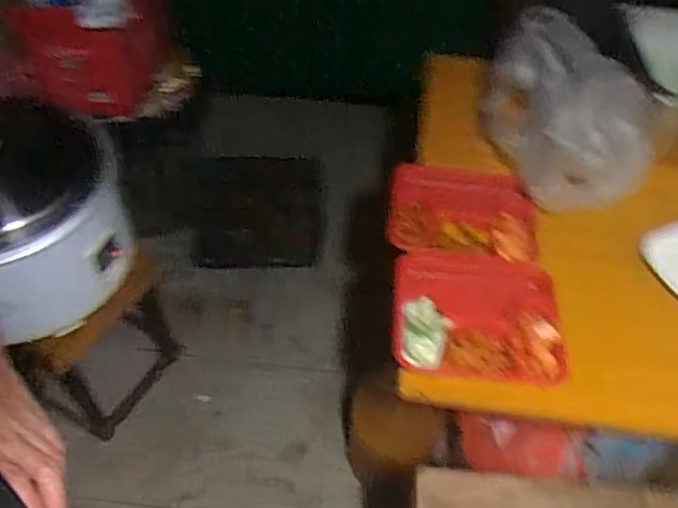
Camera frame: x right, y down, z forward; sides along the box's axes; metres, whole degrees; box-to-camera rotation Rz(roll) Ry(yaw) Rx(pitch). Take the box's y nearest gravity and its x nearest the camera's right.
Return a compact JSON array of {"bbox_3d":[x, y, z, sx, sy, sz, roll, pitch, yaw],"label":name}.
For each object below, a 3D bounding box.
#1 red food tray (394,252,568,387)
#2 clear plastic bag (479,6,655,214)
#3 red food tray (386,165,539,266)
[{"bbox_3d":[0.189,0.088,0.852,0.222,0.050,0.197,3,47,3],"label":"red food tray"},{"bbox_3d":[0.358,-0.234,0.967,0.168,0.237,0.247,-12,51,-12],"label":"clear plastic bag"},{"bbox_3d":[0.194,-0.070,0.965,0.227,0.036,0.189,9,50,6],"label":"red food tray"}]

